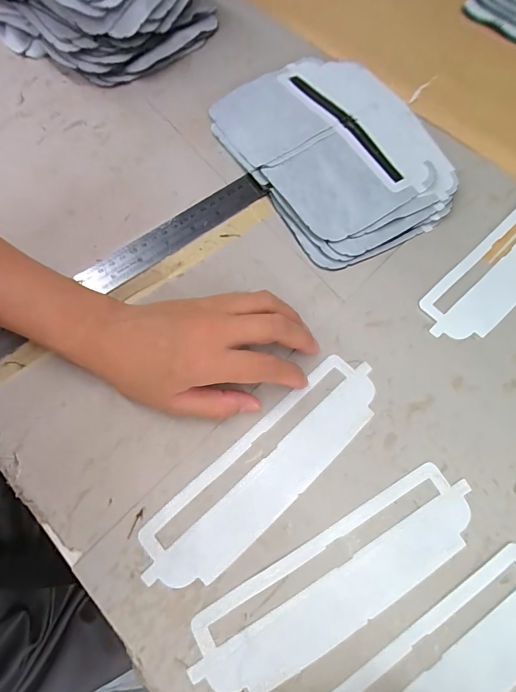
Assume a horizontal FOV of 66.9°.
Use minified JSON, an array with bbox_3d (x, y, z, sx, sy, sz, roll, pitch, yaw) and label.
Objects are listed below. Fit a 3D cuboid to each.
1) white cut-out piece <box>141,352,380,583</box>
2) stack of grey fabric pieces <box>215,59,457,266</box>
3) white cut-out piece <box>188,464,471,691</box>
[{"bbox_3d":[0.008,0.079,0.259,0.184,0.004,0.053,-40,73,-15],"label":"white cut-out piece"},{"bbox_3d":[0.073,-0.183,0.356,0.167,0.019,0.215,-29,71,-10],"label":"stack of grey fabric pieces"},{"bbox_3d":[0.050,0.138,0.235,0.184,0.004,0.051,-28,71,-10],"label":"white cut-out piece"}]

